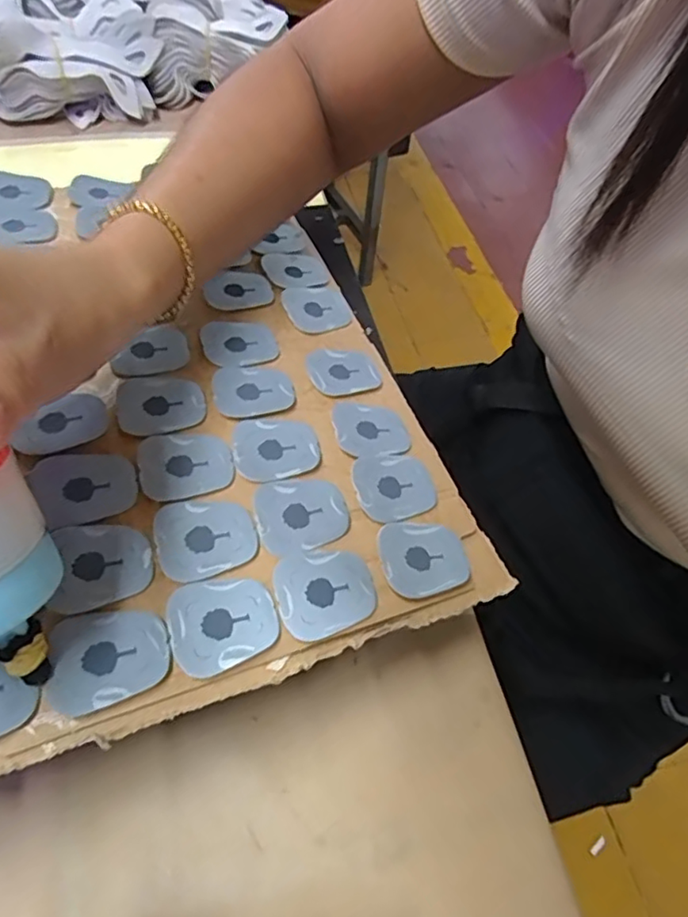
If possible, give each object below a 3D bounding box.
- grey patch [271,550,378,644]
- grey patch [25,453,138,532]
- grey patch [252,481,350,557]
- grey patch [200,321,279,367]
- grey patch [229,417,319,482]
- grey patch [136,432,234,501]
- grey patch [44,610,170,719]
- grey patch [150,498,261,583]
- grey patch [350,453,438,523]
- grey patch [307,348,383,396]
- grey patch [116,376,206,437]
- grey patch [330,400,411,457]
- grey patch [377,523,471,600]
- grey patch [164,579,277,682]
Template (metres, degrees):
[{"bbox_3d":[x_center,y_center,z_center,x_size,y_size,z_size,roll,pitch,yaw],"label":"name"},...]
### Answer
[{"bbox_3d":[-0.008,0.052,0.233,0.039,0.006,0.035,-17,57,-17],"label":"grey patch"},{"bbox_3d":[-0.104,0.011,0.237,0.037,0.006,0.032,-21,59,-19],"label":"grey patch"},{"bbox_3d":[-0.018,0.022,0.249,0.039,0.004,0.034,-13,56,-14],"label":"grey patch"},{"bbox_3d":[-0.055,-0.061,0.309,0.038,0.006,0.032,-14,57,-15],"label":"grey patch"},{"bbox_3d":[-0.031,-0.006,0.268,0.038,0.004,0.034,-9,56,-12],"label":"grey patch"},{"bbox_3d":[-0.068,0.002,0.254,0.038,0.006,0.034,-14,57,-15],"label":"grey patch"},{"bbox_3d":[-0.080,0.068,0.201,0.038,0.004,0.032,-11,56,-13],"label":"grey patch"},{"bbox_3d":[-0.055,0.030,0.234,0.038,0.005,0.033,-16,57,-16],"label":"grey patch"},{"bbox_3d":[0.023,0.012,0.271,0.038,0.007,0.035,-10,56,-12],"label":"grey patch"},{"bbox_3d":[0.000,-0.047,0.313,0.038,0.005,0.033,-12,56,-14],"label":"grey patch"},{"bbox_3d":[-0.085,-0.026,0.271,0.039,0.005,0.034,-22,59,-19],"label":"grey patch"},{"bbox_3d":[0.013,-0.015,0.291,0.037,0.004,0.035,-3,52,-21],"label":"grey patch"},{"bbox_3d":[0.034,0.042,0.251,0.037,0.005,0.034,-10,56,-12],"label":"grey patch"},{"bbox_3d":[-0.045,0.060,0.217,0.038,0.005,0.033,-16,57,-16],"label":"grey patch"}]

